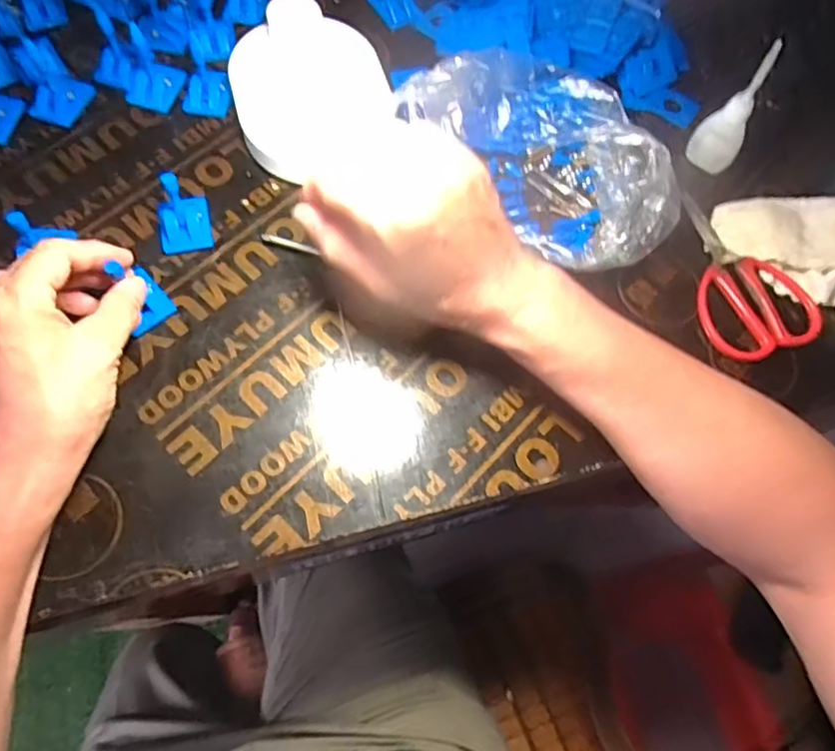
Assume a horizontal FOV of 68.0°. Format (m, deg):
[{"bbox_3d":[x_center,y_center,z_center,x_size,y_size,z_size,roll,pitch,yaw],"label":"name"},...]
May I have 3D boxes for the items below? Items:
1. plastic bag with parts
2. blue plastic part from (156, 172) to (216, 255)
[{"bbox_3d":[0.105,-0.171,0.466,0.148,0.056,0.204,-40,75,-18],"label":"plastic bag with parts"},{"bbox_3d":[-0.170,-0.116,0.440,0.035,0.040,0.043,-12,68,-8],"label":"blue plastic part"}]

